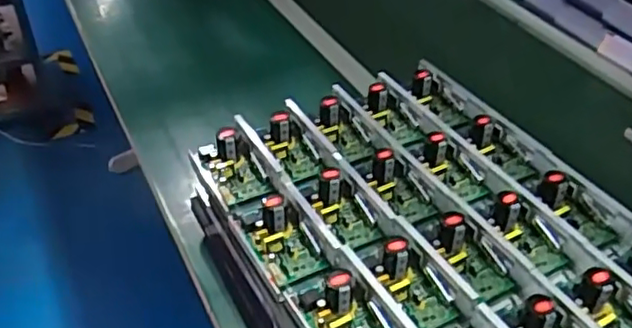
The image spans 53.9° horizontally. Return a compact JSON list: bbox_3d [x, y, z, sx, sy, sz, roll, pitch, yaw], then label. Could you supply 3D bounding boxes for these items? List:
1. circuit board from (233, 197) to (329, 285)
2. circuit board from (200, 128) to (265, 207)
[{"bbox_3d":[-0.047,0.070,0.703,0.059,0.047,0.141,-19,44,-23],"label":"circuit board"},{"bbox_3d":[-0.105,0.001,0.782,0.057,0.046,0.097,-18,44,-22],"label":"circuit board"}]

